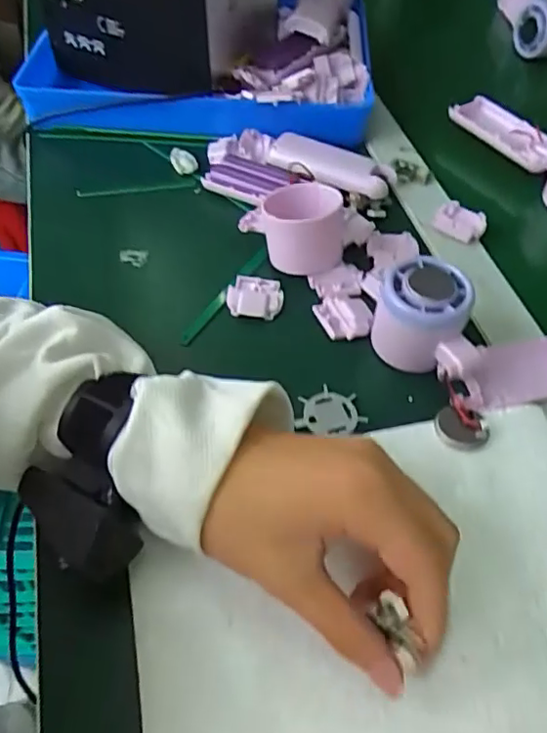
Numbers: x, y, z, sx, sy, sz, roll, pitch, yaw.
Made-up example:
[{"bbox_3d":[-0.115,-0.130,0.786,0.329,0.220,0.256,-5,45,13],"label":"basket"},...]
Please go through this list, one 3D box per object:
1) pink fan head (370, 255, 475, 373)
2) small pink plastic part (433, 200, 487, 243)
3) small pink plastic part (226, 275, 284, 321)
[{"bbox_3d":[0.093,-0.033,0.375,0.057,0.050,0.059,17,55,9],"label":"pink fan head"},{"bbox_3d":[0.149,-0.115,0.470,0.039,0.016,0.029,34,59,20],"label":"small pink plastic part"},{"bbox_3d":[-0.013,-0.047,0.420,0.039,0.013,0.032,9,54,3],"label":"small pink plastic part"}]

